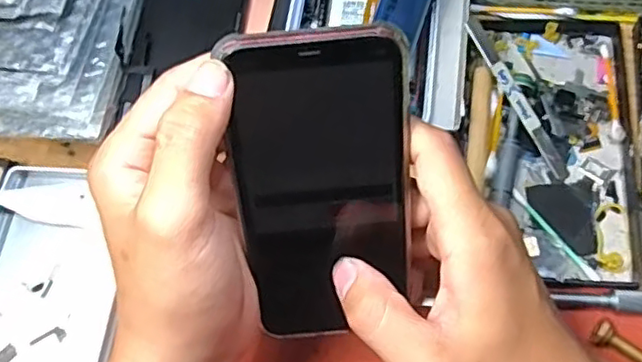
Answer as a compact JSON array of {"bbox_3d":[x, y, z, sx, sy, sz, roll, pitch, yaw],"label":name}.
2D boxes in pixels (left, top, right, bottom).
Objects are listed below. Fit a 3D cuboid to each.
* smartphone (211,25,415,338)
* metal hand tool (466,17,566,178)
[{"bbox_3d":[0.002,0.004,0.279,0.074,0.148,0.017,-7,30,-1],"label":"smartphone"},{"bbox_3d":[0.121,-0.052,0.387,0.011,0.010,0.114,-27,84,-10],"label":"metal hand tool"}]

